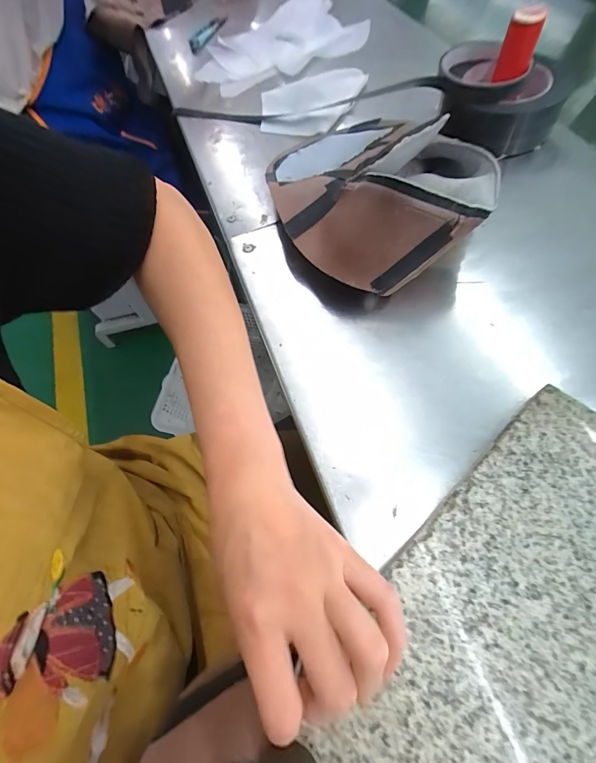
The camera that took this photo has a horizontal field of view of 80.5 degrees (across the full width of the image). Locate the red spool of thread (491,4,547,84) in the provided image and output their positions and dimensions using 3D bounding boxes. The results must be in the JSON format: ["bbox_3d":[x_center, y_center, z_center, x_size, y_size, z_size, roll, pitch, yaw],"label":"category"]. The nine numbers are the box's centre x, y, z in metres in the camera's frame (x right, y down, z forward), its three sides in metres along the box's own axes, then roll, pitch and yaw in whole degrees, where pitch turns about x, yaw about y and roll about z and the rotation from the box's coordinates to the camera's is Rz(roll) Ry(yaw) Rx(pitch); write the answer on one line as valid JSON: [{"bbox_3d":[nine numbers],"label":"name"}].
[{"bbox_3d":[0.215,-0.327,0.343,0.031,0.050,0.035,25,65,13],"label":"red spool of thread"}]

